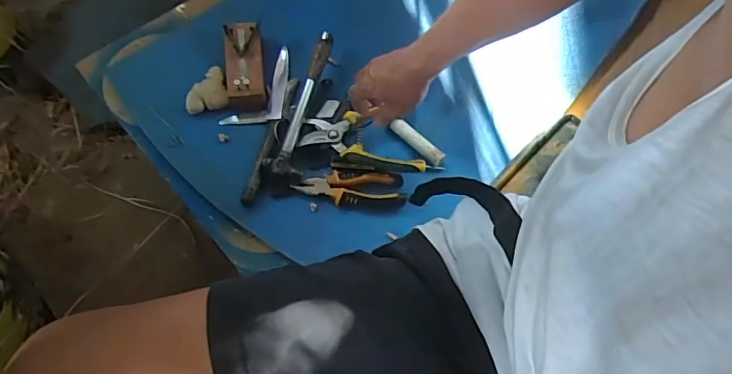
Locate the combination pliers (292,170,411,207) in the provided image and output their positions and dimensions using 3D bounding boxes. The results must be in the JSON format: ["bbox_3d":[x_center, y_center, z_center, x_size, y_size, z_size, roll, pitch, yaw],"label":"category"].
[{"bbox_3d":[-0.020,0.002,0.698,0.155,0.016,0.048,3,65,0],"label":"combination pliers"}]

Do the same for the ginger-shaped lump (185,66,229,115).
[{"bbox_3d":[-0.244,-0.145,0.740,0.063,0.026,0.062,-17,66,-9],"label":"ginger-shaped lump"}]

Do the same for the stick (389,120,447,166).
[{"bbox_3d":[0.080,-0.068,0.730,0.087,0.015,0.023,39,70,16],"label":"stick"}]

